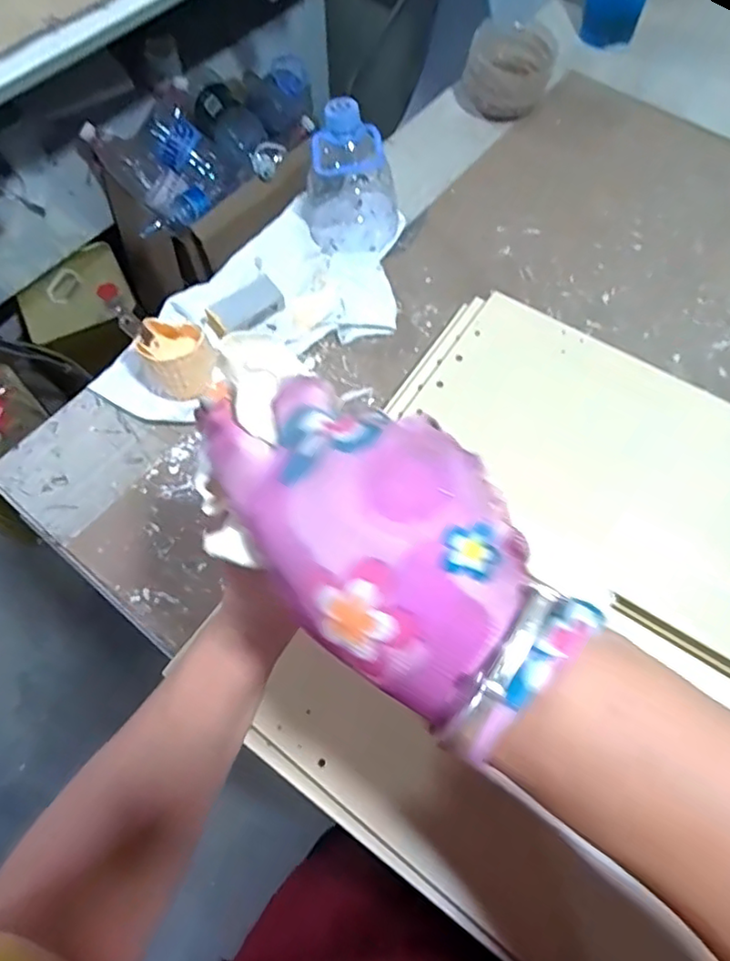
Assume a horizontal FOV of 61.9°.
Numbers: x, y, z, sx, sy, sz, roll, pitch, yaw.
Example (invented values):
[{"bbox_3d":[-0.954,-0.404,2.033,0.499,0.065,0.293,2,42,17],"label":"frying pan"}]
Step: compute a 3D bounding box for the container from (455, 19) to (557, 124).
[{"bbox_3d":[0.168,-0.491,0.728,0.102,0.066,0.102,0,65,1],"label":"container"}]

